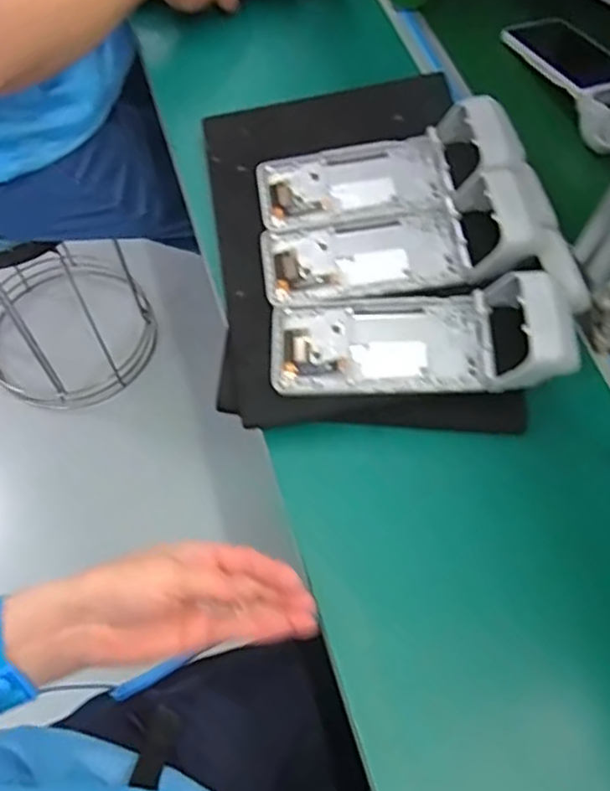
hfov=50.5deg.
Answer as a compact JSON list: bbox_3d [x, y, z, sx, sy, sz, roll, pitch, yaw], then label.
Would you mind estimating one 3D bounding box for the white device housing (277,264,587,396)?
[{"bbox_3d":[0.090,-0.042,0.518,0.230,0.049,0.093,-3,64,14],"label":"white device housing"}]

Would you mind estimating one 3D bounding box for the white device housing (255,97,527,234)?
[{"bbox_3d":[0.073,-0.208,0.577,0.226,0.081,0.085,-5,65,-5],"label":"white device housing"}]

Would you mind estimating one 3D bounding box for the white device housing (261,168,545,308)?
[{"bbox_3d":[0.079,-0.128,0.553,0.232,0.050,0.090,-9,64,12],"label":"white device housing"}]

